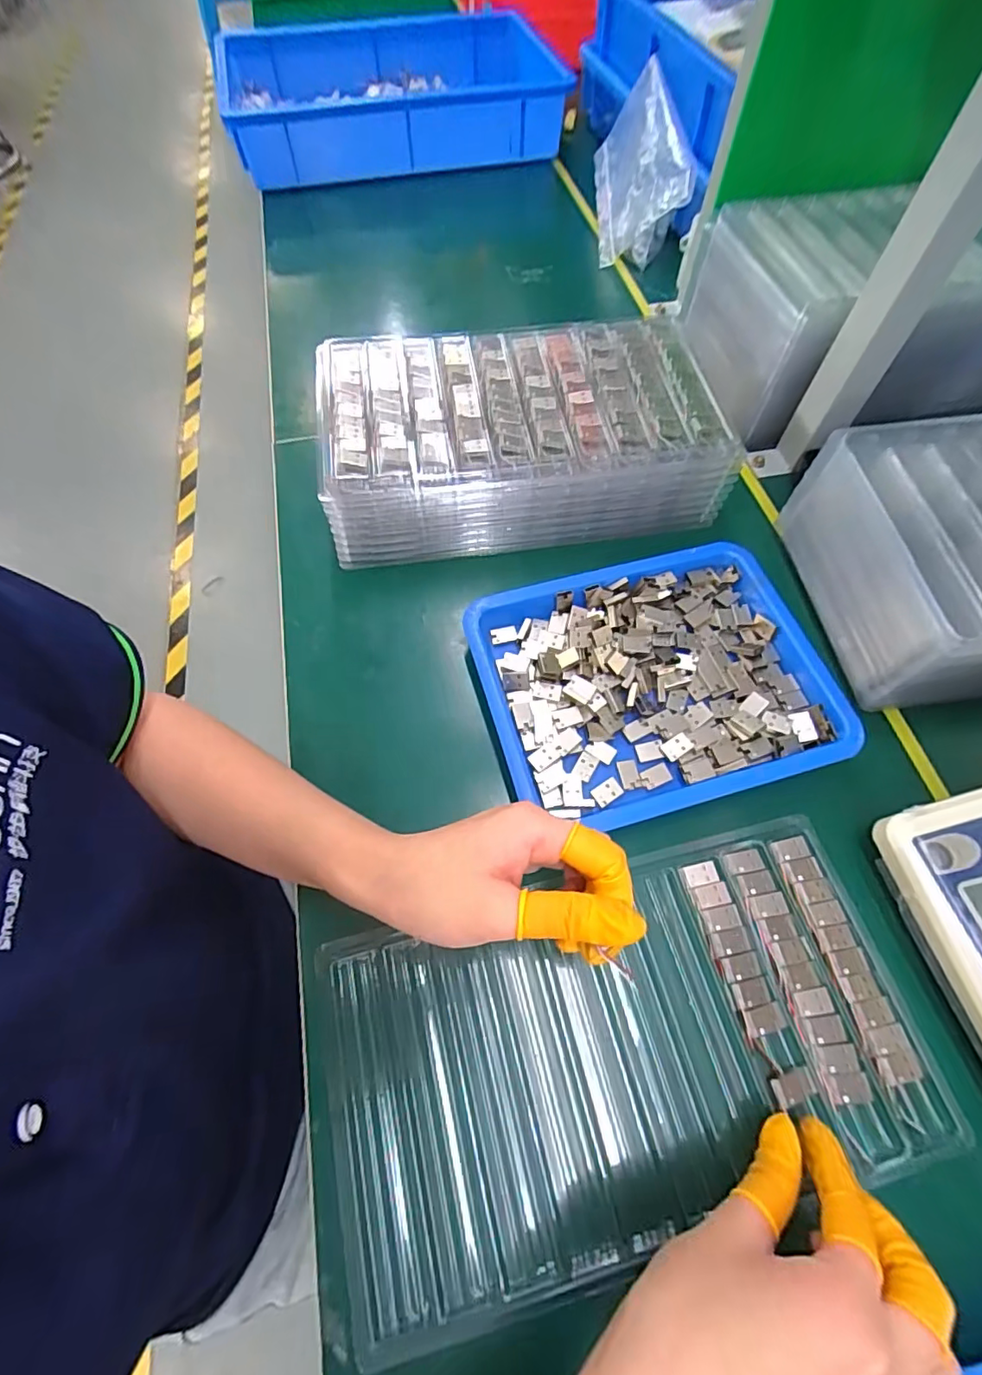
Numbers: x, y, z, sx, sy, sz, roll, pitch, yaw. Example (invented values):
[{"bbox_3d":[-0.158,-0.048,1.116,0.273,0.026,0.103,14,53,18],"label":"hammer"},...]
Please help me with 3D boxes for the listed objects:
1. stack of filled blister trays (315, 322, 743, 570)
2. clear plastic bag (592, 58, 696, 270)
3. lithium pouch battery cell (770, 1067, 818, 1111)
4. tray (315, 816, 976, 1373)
[{"bbox_3d":[0.019,-0.199,0.431,0.292,0.073,0.161,-8,63,-4],"label":"stack of filled blister trays"},{"bbox_3d":[0.161,-0.564,0.593,0.081,0.112,0.151,0,63,1],"label":"clear plastic bag"},{"bbox_3d":[0.149,0.196,0.269,0.022,0.004,0.012,-7,62,-19],"label":"lithium pouch battery cell"},{"bbox_3d":[0.066,0.181,0.285,0.296,0.023,0.158,-17,64,-5],"label":"tray"}]

